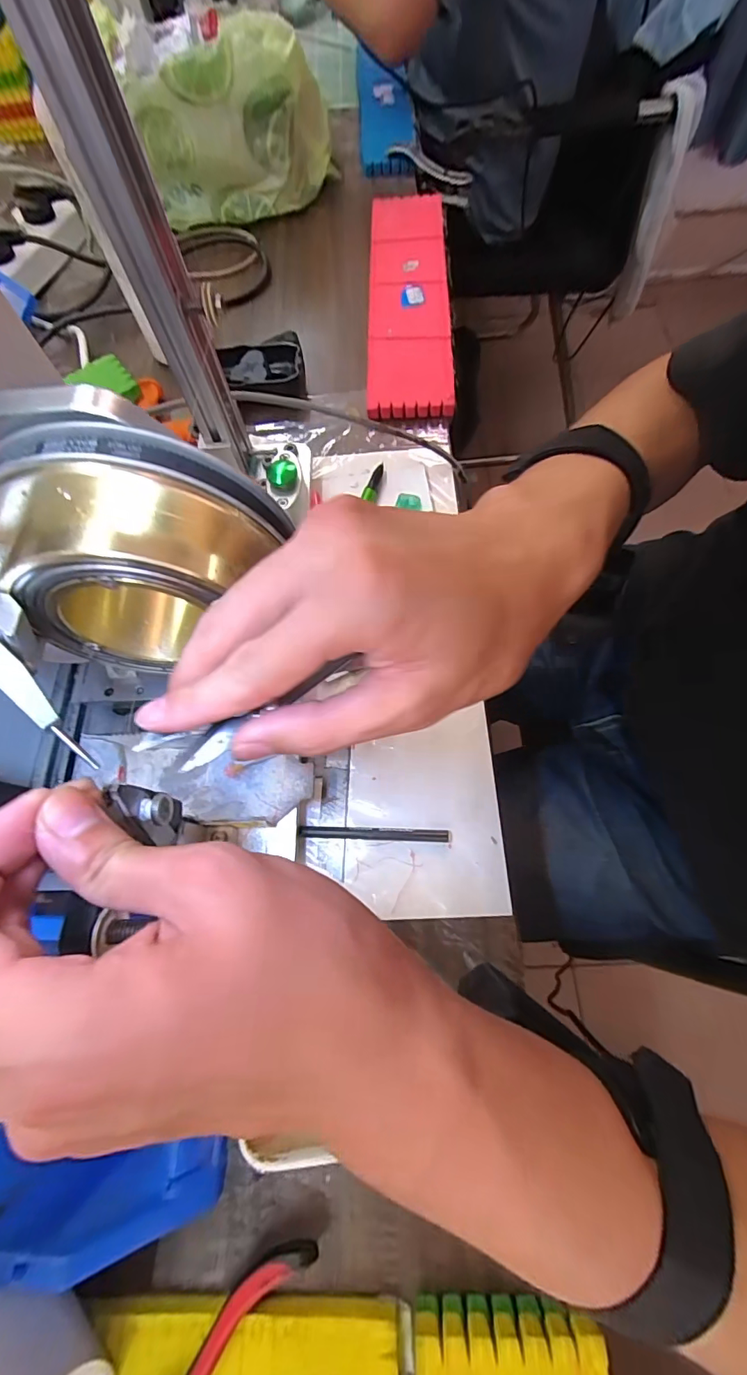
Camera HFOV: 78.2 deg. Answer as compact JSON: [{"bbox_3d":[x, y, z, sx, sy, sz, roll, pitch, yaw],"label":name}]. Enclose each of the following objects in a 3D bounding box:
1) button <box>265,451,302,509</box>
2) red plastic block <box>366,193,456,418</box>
[{"bbox_3d":[-0.068,-0.161,0.349,0.025,0.013,0.054,-4,68,1],"label":"button"},{"bbox_3d":[0.037,-0.415,0.486,0.081,0.025,0.338,0,68,2],"label":"red plastic block"}]

